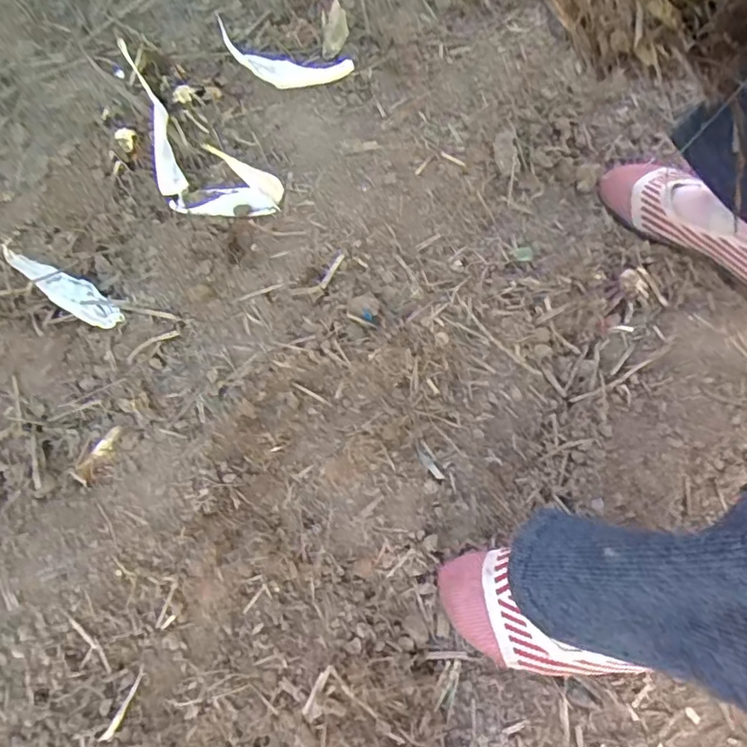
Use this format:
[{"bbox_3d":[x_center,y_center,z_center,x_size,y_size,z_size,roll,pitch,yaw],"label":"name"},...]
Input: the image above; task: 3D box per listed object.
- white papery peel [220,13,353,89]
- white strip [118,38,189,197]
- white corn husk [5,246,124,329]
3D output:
[{"bbox_3d":[-0.118,-0.395,0.704,0.175,0.022,0.063,22,70,7],"label":"white papery peel"},{"bbox_3d":[-0.264,-0.307,0.673,0.031,0.023,0.212,-18,84,-8],"label":"white strip"},{"bbox_3d":[-0.334,-0.094,0.612,0.164,0.028,0.039,35,73,10],"label":"white corn husk"}]

